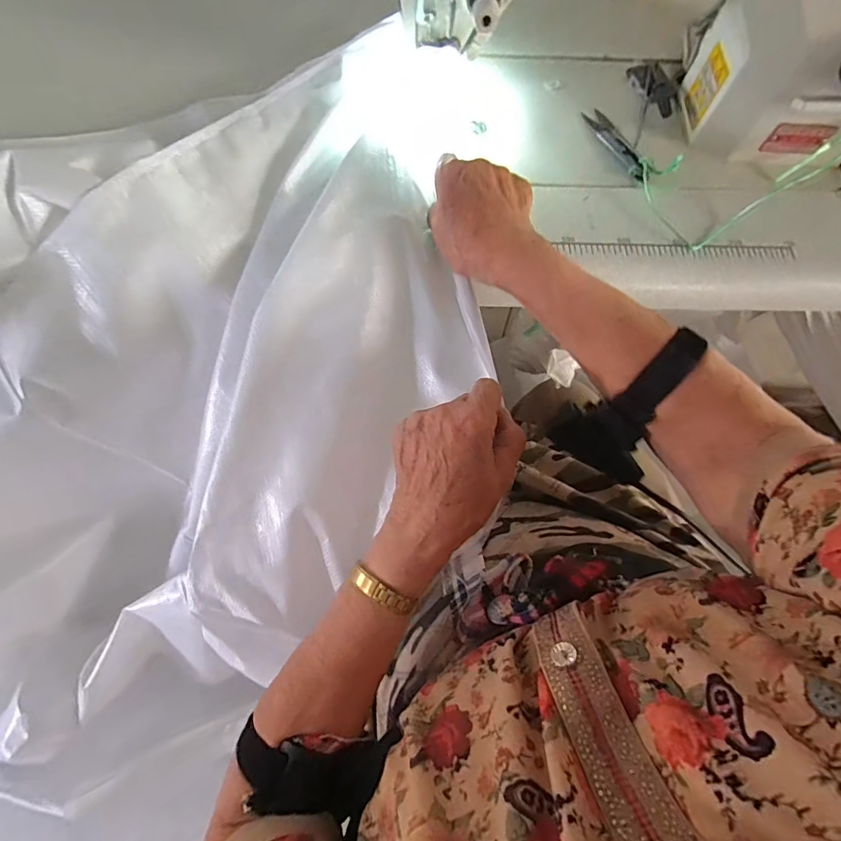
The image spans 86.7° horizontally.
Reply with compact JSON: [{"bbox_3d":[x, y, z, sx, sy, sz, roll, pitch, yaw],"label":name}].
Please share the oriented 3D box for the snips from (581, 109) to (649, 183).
[{"bbox_3d":[0.187,-0.259,0.417,0.023,0.006,0.098,-23,71,-10],"label":"snips"}]

